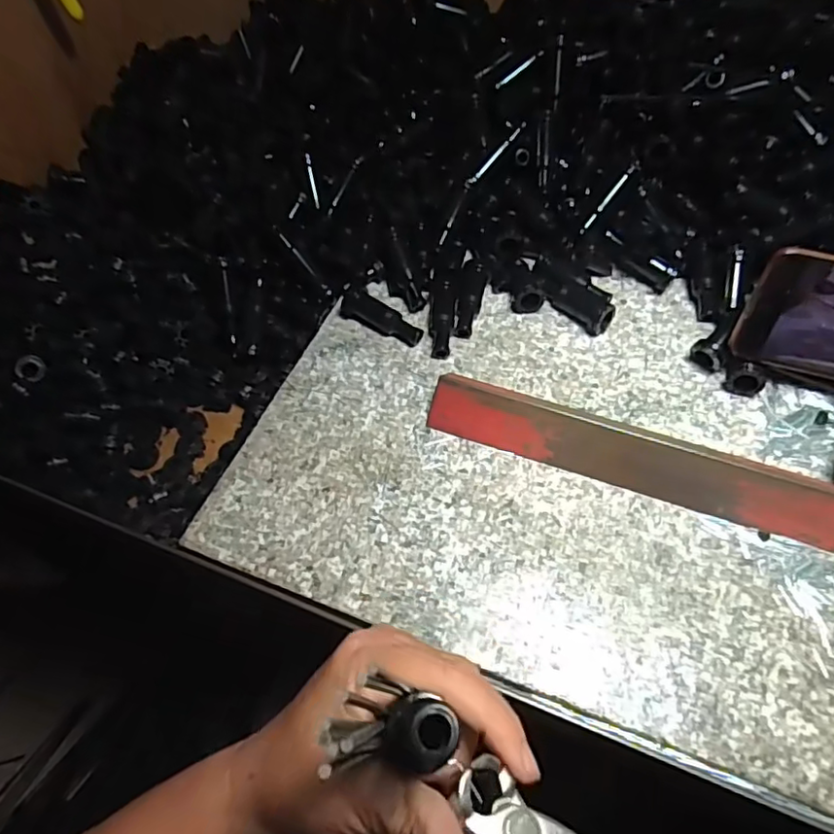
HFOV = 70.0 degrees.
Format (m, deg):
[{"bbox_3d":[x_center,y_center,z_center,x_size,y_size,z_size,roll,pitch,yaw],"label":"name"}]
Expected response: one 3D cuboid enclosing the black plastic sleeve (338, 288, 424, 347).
[{"bbox_3d":[-0.028,-0.075,0.454,0.068,0.017,0.019,30,60,20],"label":"black plastic sleeve"}]

